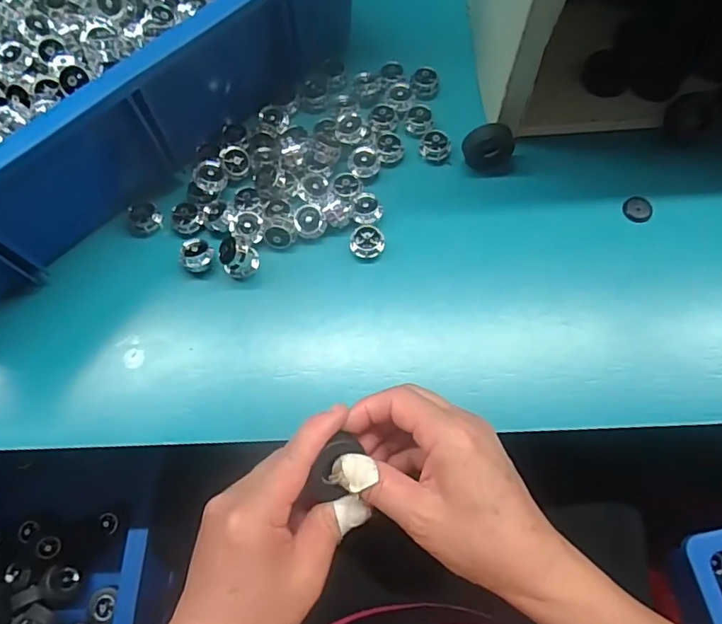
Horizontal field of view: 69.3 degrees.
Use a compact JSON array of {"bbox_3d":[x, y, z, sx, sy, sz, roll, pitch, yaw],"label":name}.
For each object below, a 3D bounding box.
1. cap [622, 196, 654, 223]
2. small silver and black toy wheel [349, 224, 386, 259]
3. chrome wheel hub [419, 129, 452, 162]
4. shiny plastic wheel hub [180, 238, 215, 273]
[{"bbox_3d":[0.212,-0.079,0.399,0.023,0.004,0.021,0,72,1],"label":"cap"},{"bbox_3d":[0.005,-0.052,0.388,0.024,0.010,0.023,0,72,1],"label":"small silver and black toy wheel"},{"bbox_3d":[0.060,-0.133,0.419,0.021,0.013,0.023,0,72,1],"label":"chrome wheel hub"},{"bbox_3d":[-0.120,-0.040,0.383,0.022,0.018,0.021,0,69,1],"label":"shiny plastic wheel hub"}]

